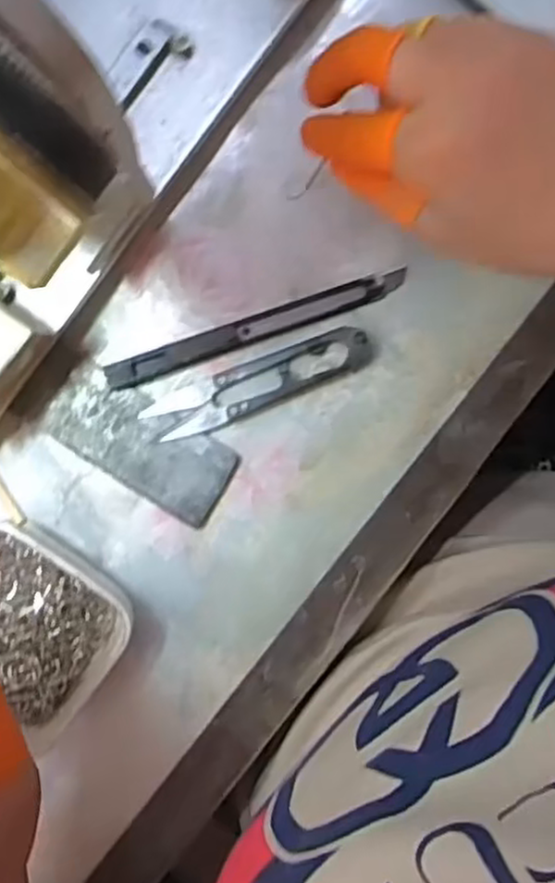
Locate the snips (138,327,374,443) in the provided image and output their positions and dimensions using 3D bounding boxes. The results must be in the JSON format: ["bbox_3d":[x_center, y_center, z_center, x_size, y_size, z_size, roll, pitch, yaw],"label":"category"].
[{"bbox_3d":[-0.008,-0.025,0.325,0.103,0.009,0.022,-22,94,2],"label":"snips"}]

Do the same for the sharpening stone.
[{"bbox_3d":[-0.059,0.002,0.329,0.080,0.006,0.039,33,94,-2],"label":"sharpening stone"}]

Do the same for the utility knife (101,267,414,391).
[{"bbox_3d":[-0.009,-0.049,0.325,0.136,0.008,0.012,-19,94,2],"label":"utility knife"}]

